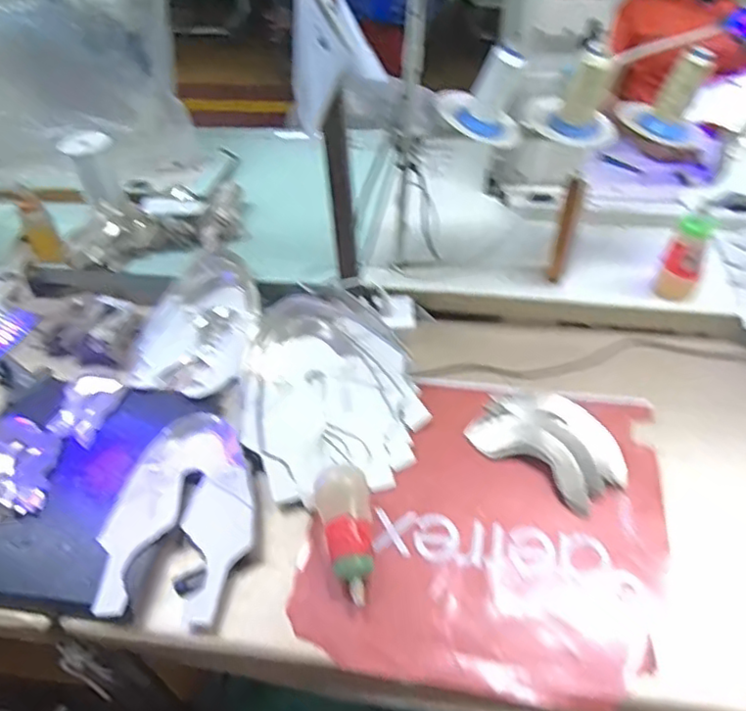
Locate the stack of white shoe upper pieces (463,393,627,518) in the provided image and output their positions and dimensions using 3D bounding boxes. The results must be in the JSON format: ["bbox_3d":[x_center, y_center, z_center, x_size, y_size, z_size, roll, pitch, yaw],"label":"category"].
[{"bbox_3d":[0.235,0.102,0.831,0.191,0.035,0.144,31,59,28],"label":"stack of white shoe upper pieces"}]

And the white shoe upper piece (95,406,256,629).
[{"bbox_3d":[-0.228,0.187,0.771,0.167,0.032,0.244,1,50,6],"label":"white shoe upper piece"}]

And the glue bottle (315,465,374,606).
[{"bbox_3d":[-0.028,0.201,0.732,0.066,0.061,0.158,-10,51,-6],"label":"glue bottle"}]

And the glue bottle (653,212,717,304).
[{"bbox_3d":[0.462,-0.144,0.939,0.057,0.120,0.055,22,54,19],"label":"glue bottle"}]

